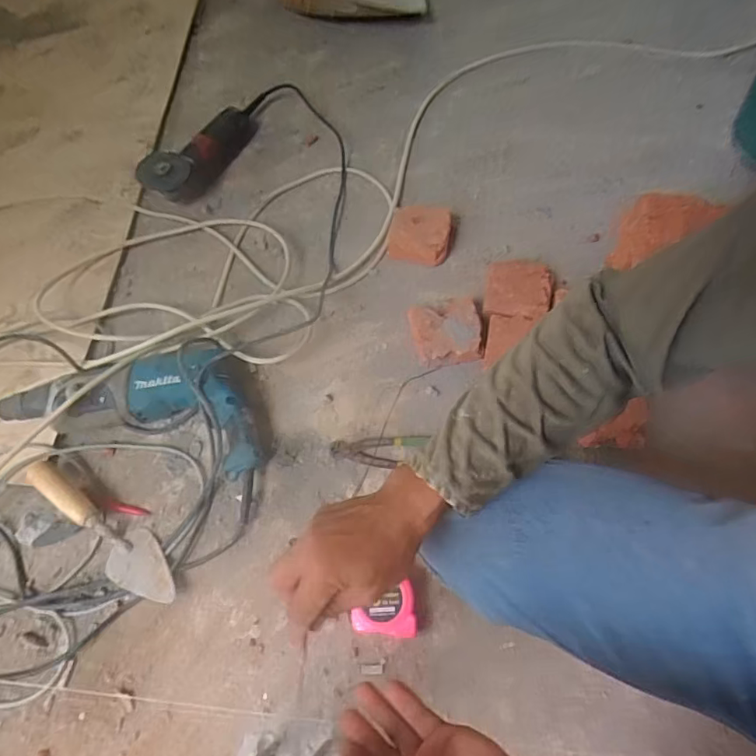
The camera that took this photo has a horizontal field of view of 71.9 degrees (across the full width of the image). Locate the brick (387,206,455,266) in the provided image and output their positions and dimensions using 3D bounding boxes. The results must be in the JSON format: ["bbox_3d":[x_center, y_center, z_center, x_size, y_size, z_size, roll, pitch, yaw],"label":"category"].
[{"bbox_3d":[0.076,-0.251,0.917,0.109,0.058,0.086,7,65,3],"label":"brick"}]

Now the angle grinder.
[{"bbox_3d":[-0.328,-0.430,0.991,0.088,0.091,0.274,28,68,12],"label":"angle grinder"}]

